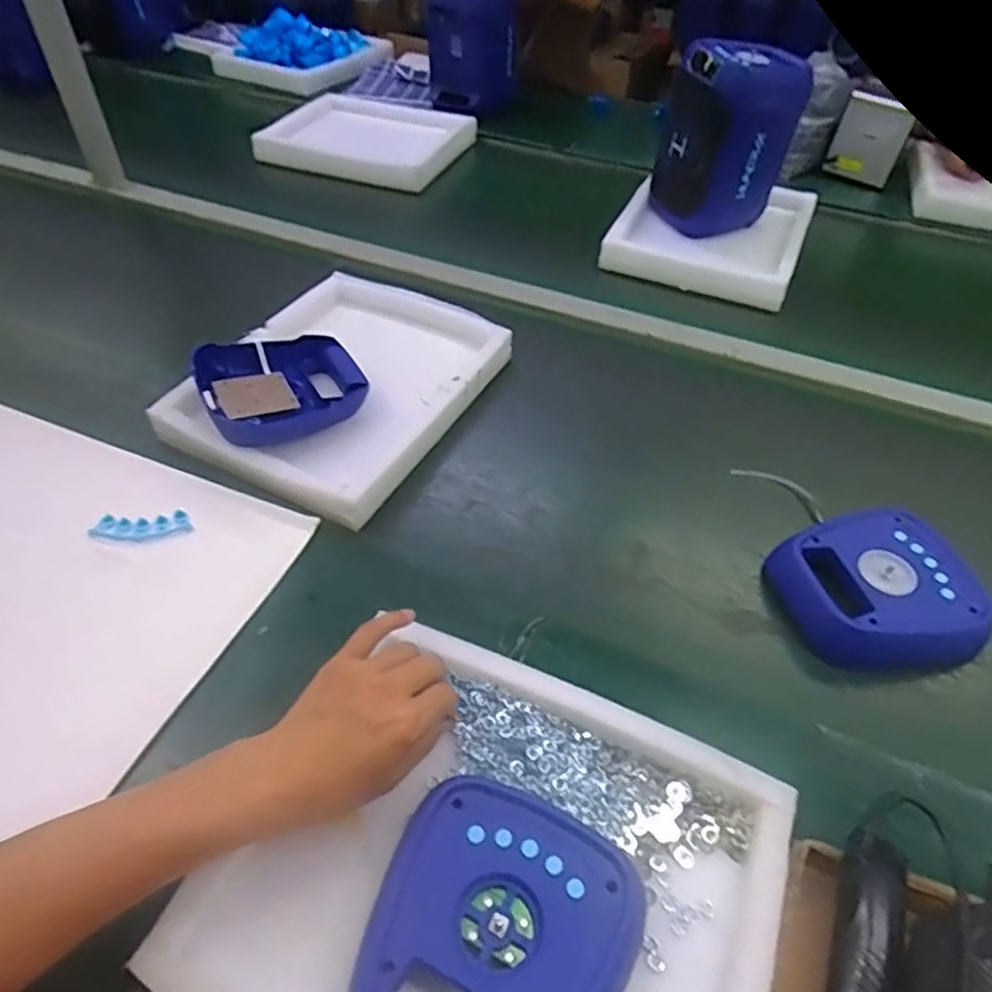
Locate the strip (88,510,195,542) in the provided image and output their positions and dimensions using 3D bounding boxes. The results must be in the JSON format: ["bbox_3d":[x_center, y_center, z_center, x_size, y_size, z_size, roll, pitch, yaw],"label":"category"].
[{"bbox_3d":[-0.359,0.032,0.690,0.097,0.020,0.019,-4,48,-6],"label":"strip"}]

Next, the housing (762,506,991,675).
[{"bbox_3d":[0.365,0.093,0.655,0.171,0.047,0.155,-11,49,-12],"label":"housing"}]

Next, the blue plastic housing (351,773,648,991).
[{"bbox_3d":[-0.002,0.280,0.420,0.154,0.031,0.173,23,51,18],"label":"blue plastic housing"}]

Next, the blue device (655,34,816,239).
[{"bbox_3d":[0.359,-0.554,1.068,0.192,0.228,0.159,15,49,12],"label":"blue device"}]

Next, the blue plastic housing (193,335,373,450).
[{"bbox_3d":[-0.249,-0.129,0.795,0.183,0.044,0.134,-13,49,-14],"label":"blue plastic housing"}]

